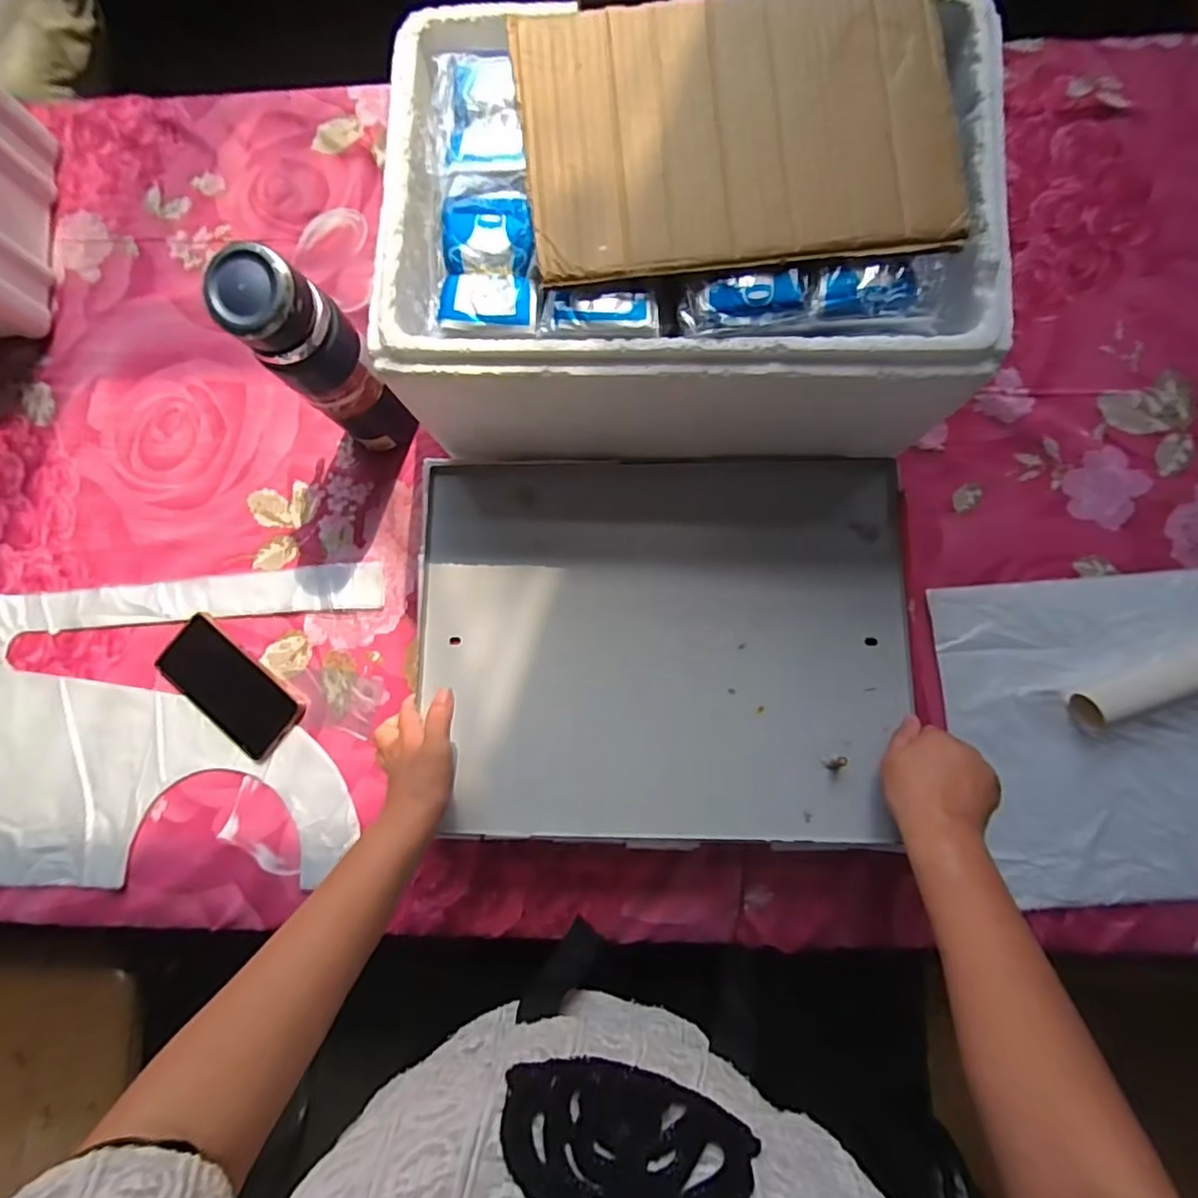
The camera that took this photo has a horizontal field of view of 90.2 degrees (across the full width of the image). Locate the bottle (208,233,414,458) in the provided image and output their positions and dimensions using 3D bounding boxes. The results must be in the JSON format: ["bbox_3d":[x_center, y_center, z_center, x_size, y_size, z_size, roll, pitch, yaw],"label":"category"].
[{"bbox_3d":[-0.236,-0.208,0.539,0.069,0.234,0.077,39,88,7],"label":"bottle"}]

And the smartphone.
[{"bbox_3d":[-0.400,0.095,0.649,0.166,0.016,0.081,41,90,6],"label":"smartphone"}]

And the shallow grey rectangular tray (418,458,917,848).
[{"bbox_3d":[0.051,0.040,0.524,0.423,0.030,0.328,1,86,5],"label":"shallow grey rectangular tray"}]

